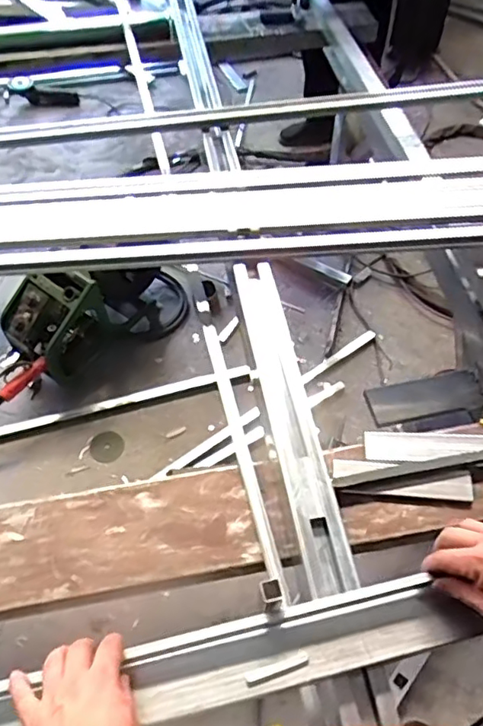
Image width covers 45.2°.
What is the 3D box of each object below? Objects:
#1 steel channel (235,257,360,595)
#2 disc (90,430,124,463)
[{"bbox_3d":[0.063,0.065,0.827,0.066,0.053,0.503,-7,56,-5],"label":"steel channel"},{"bbox_3d":[-0.382,0.237,1.650,0.089,0.006,0.094,6,58,-10],"label":"disc"}]

